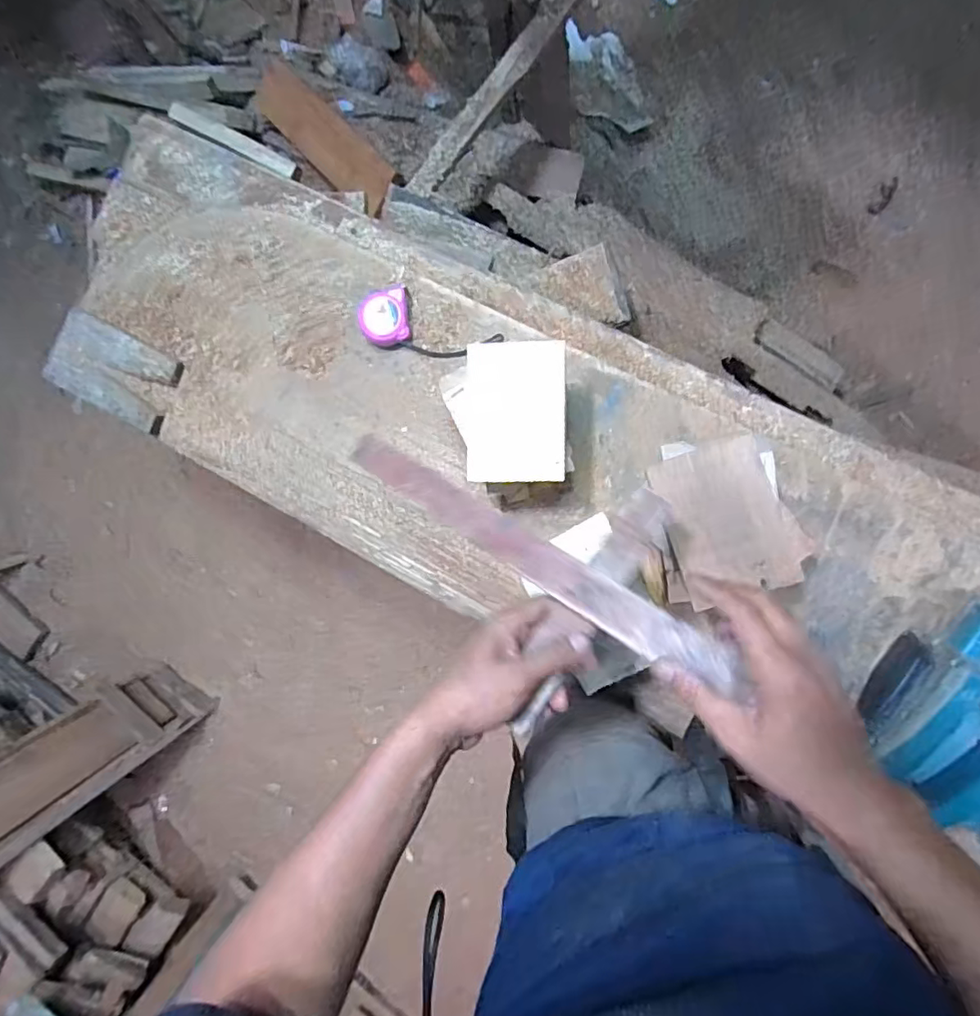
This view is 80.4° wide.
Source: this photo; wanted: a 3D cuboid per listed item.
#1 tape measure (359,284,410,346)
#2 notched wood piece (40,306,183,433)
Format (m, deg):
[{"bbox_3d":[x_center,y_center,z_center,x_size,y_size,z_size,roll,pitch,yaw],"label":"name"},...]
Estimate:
[{"bbox_3d":[-0.137,-0.249,0.767,0.068,0.037,0.072,-6,88,8],"label":"tape measure"},{"bbox_3d":[-0.555,-0.202,0.849,0.209,0.019,0.113,27,94,7],"label":"notched wood piece"}]

